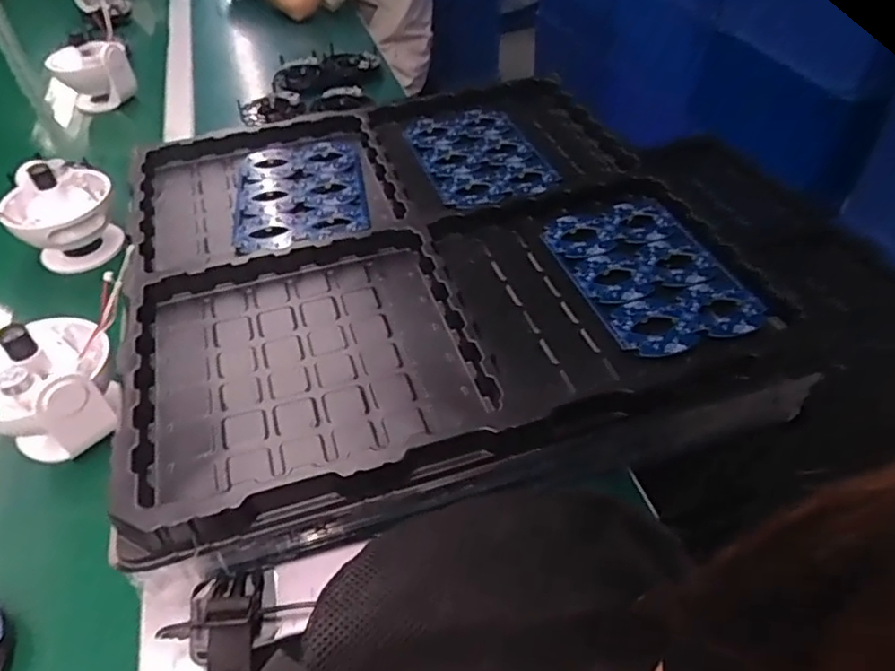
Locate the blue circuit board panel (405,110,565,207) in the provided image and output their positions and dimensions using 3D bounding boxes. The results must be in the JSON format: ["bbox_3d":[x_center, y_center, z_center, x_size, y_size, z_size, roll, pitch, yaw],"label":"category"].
[{"bbox_3d":[0.037,-0.218,0.755,0.140,0.007,0.200,-16,48,-13],"label":"blue circuit board panel"}]

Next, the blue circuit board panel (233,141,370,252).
[{"bbox_3d":[-0.166,-0.165,0.704,0.139,0.010,0.203,-9,46,-7],"label":"blue circuit board panel"}]

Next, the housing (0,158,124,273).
[{"bbox_3d":[-0.451,-0.138,0.736,0.110,0.116,0.092,-19,49,-16],"label":"housing"}]

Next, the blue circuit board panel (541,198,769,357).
[{"bbox_3d":[0.189,-0.062,0.597,0.137,0.011,0.204,-14,47,-12],"label":"blue circuit board panel"}]

